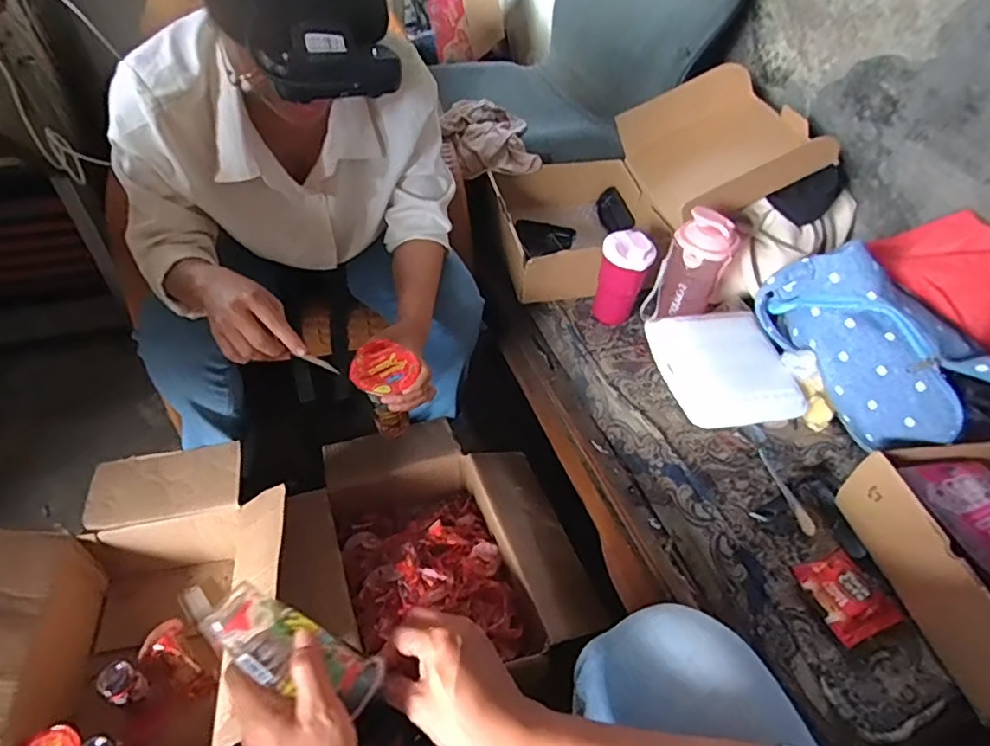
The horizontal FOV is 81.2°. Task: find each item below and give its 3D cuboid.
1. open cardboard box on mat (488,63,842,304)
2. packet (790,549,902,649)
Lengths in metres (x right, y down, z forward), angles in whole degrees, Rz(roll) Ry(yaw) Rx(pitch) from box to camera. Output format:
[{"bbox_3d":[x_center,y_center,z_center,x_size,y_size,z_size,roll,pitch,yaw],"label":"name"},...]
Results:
[{"bbox_3d":[0.248,-0.328,0.984,0.489,0.255,0.320,-9,48,-13],"label":"open cardboard box on mat"},{"bbox_3d":[0.382,0.240,0.627,0.094,0.017,0.087,-14,49,-18],"label":"packet"}]

